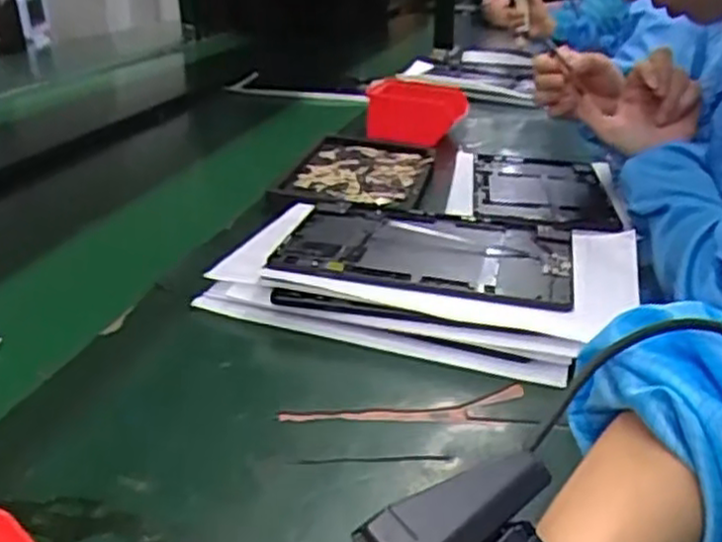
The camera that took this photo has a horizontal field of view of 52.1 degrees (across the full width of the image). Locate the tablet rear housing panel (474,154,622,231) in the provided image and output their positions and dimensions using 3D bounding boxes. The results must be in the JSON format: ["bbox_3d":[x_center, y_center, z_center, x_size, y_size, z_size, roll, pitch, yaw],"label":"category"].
[{"bbox_3d":[0.220,-0.097,0.901,0.159,0.016,0.274,4,24,7],"label":"tablet rear housing panel"}]

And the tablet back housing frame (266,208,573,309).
[{"bbox_3d":[0.059,-0.023,0.635,0.234,0.012,0.174,8,26,10],"label":"tablet back housing frame"}]

